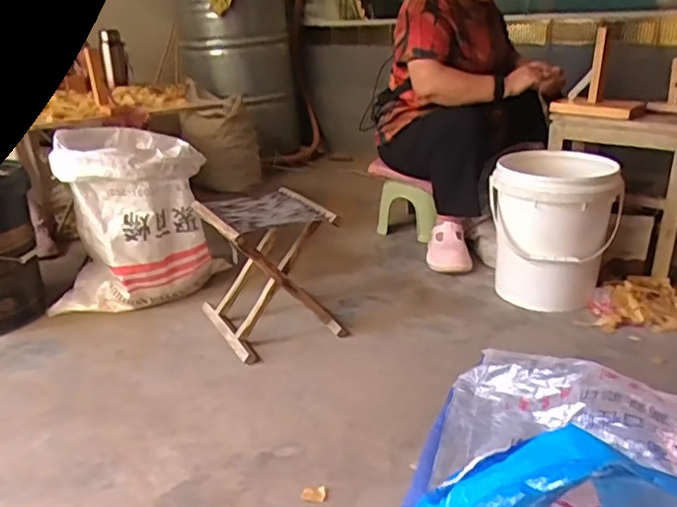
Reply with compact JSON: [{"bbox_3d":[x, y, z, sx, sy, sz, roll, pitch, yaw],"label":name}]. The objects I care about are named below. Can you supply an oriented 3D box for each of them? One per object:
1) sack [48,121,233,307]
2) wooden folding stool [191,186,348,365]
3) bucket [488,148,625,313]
[{"bbox_3d":[-0.523,-0.102,1.585,0.354,0.427,0.248,-11,24,-22],"label":"sack"},{"bbox_3d":[-0.165,0.034,1.404,0.259,0.294,0.292,-14,25,-28],"label":"wooden folding stool"},{"bbox_3d":[0.538,-0.054,1.506,0.294,0.347,0.280,8,24,24],"label":"bucket"}]

